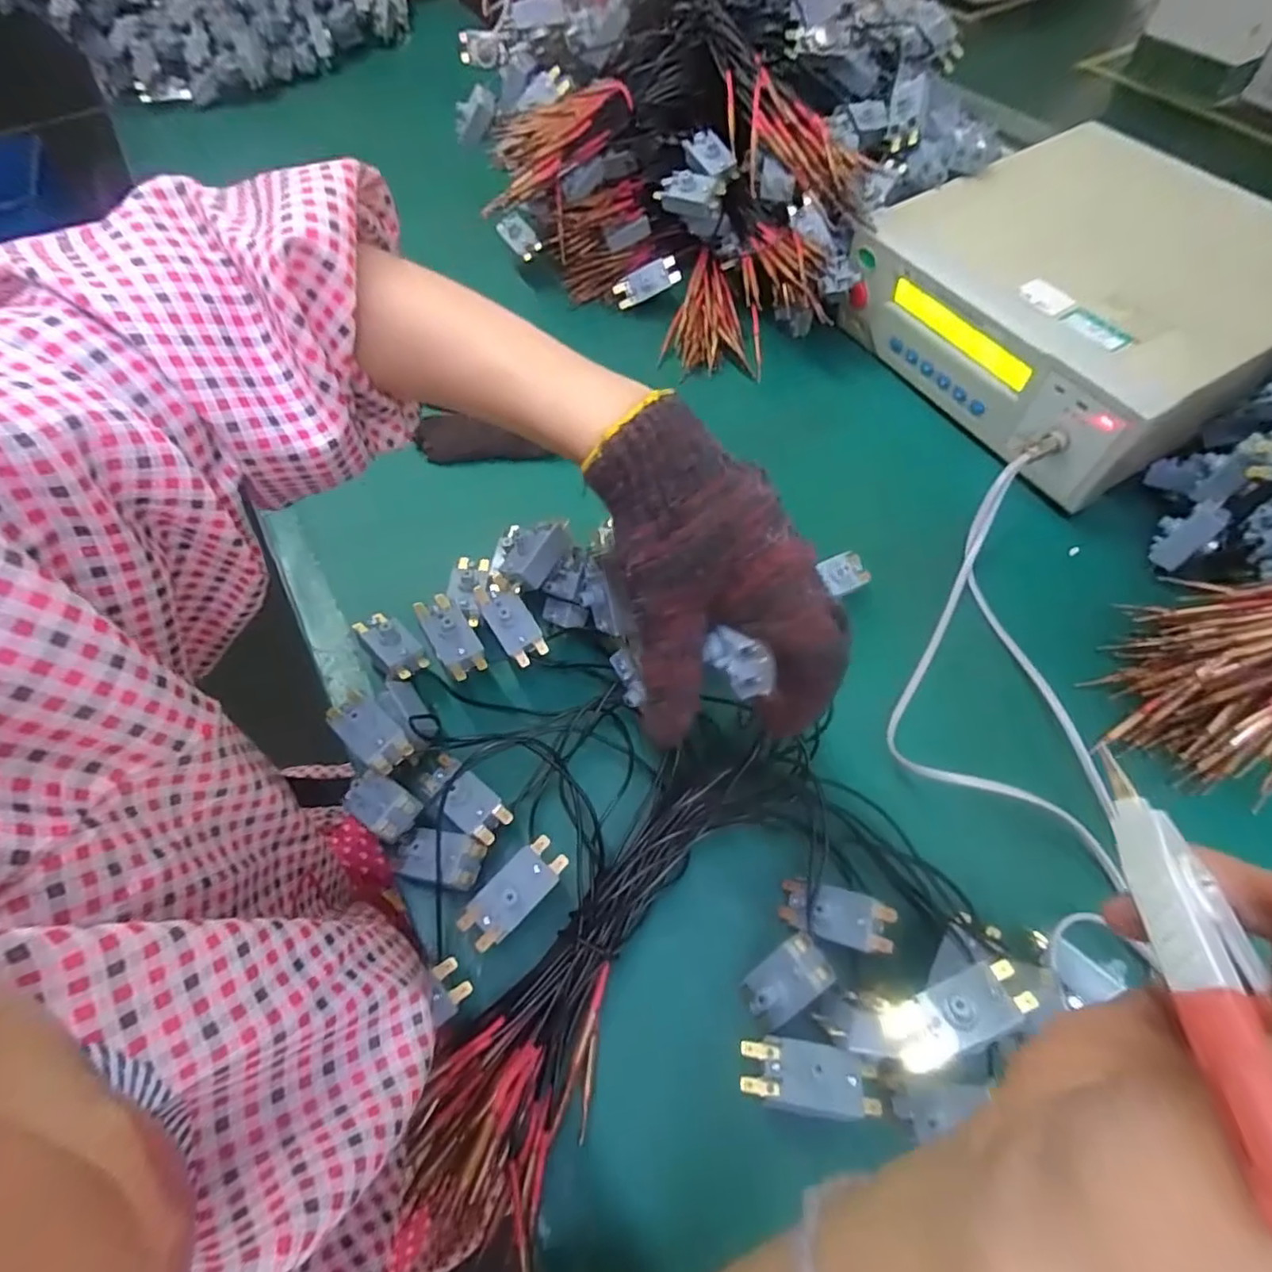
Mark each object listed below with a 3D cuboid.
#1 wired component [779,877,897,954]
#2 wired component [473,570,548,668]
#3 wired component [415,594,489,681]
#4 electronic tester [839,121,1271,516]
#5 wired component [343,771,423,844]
[{"bbox_3d":[0.110,0.155,0.348,0.059,0.027,0.027,10,73,20],"label":"wired component"},{"bbox_3d":[-0.086,-0.011,0.428,0.026,0.014,0.064,-31,88,-14],"label":"wired component"},{"bbox_3d":[-0.125,-0.001,0.421,0.024,0.020,0.064,-31,77,-14],"label":"wired component"},{"bbox_3d":[0.390,-0.299,0.554,0.299,0.102,0.295,-30,63,-13],"label":"electronic tester"},{"bbox_3d":[-0.146,0.097,0.359,0.040,0.012,0.026,29,66,18],"label":"wired component"}]

